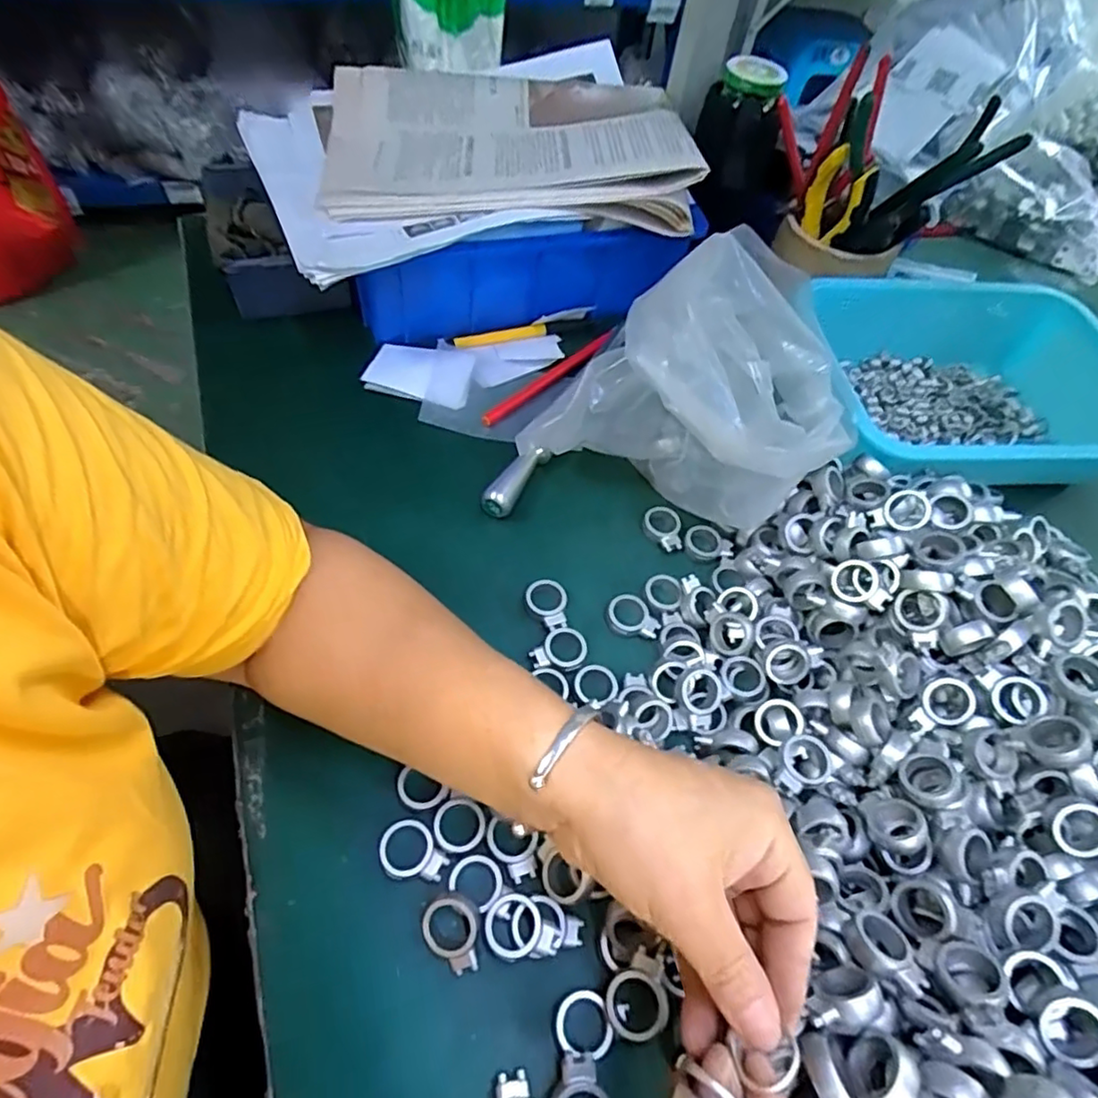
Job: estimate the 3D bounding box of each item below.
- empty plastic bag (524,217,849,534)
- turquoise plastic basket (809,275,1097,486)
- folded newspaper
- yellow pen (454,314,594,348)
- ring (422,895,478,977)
[{"bbox_3d":[0.097,-0.084,0.395,0.186,0.162,0.121,-19,61,-19],"label":"empty plastic bag"},{"bbox_3d":[0.320,-0.131,0.513,0.258,0.074,0.197,0,57,-6],"label":"turquoise plastic basket"},{"bbox_3d":[-0.039,-0.339,0.519,0.285,0.049,0.213,1,56,-7],"label":"folded newspaper"},{"bbox_3d":[-0.021,-0.187,0.545,0.122,0.009,0.009,-14,59,-16],"label":"yellow pen"},{"bbox_3d":[-0.044,0.177,0.290,0.024,0.014,0.031,-9,58,-14],"label":"ring"}]

